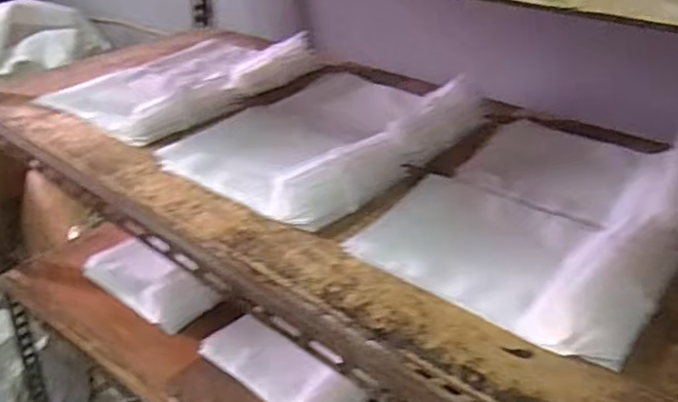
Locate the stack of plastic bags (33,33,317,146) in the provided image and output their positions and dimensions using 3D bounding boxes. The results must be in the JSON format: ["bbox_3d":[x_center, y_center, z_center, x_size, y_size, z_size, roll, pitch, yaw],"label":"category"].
[{"bbox_3d":[-0.243,-0.209,1.005,0.286,0.045,0.371,21,38,33],"label":"stack of plastic bags"}]

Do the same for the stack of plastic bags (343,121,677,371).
[{"bbox_3d":[0.210,-0.001,0.641,0.274,0.052,0.346,22,39,34],"label":"stack of plastic bags"}]

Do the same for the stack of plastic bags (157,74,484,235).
[{"bbox_3d":[-0.031,-0.099,0.816,0.300,0.045,0.341,25,40,37],"label":"stack of plastic bags"}]

